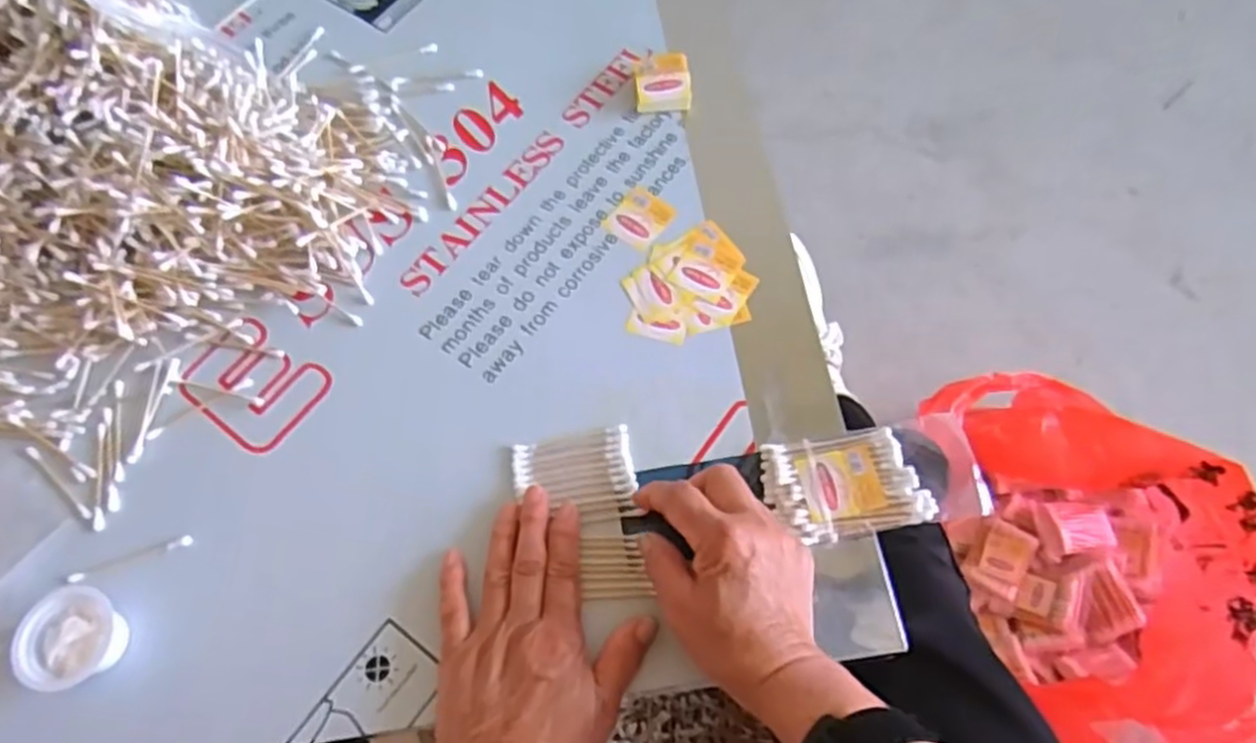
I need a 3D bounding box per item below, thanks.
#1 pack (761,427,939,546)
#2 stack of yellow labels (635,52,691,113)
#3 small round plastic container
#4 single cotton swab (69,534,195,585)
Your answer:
[{"bbox_3d":[0.127,0.067,0.459,0.085,0.024,0.063,-11,65,-3],"label":"pack"},{"bbox_3d":[0.027,-0.225,0.601,0.042,0.017,0.050,-3,65,1],"label":"stack of yellow labels"},{"bbox_3d":[-0.314,0.151,0.438,0.052,0.025,0.050,-1,65,2],"label":"small round plastic container"},{"bbox_3d":[-0.305,0.115,0.475,0.072,0.006,0.009,-21,66,-8],"label":"single cotton swab"}]

